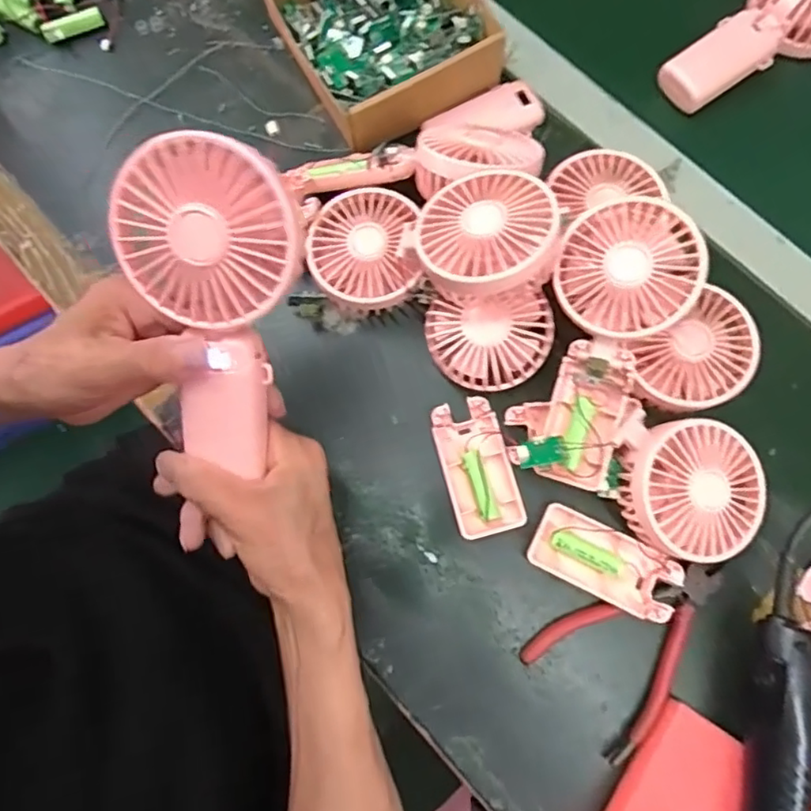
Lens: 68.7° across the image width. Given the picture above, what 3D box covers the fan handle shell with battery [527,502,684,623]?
[{"bbox_3d":[0.134,0.106,0.405,0.096,0.024,0.047,25,79,7],"label":"fan handle shell with battery"}]

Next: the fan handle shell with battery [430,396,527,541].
[{"bbox_3d":[0.051,0.044,0.423,0.047,0.022,0.095,-15,77,-2],"label":"fan handle shell with battery"}]

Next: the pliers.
[{"bbox_3d":[0.155,0.156,0.401,0.136,0.019,0.090,-43,80,-8],"label":"pliers"}]

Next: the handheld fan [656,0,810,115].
[{"bbox_3d":[0.291,-0.309,0.490,0.179,0.038,0.090,-33,78,8],"label":"handheld fan"}]

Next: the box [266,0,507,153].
[{"bbox_3d":[-0.020,-0.309,0.486,0.148,0.051,0.177,-29,78,-5],"label":"box"}]

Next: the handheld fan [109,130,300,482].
[{"bbox_3d":[-0.095,-0.046,0.309,0.082,0.035,0.170,2,116,2],"label":"handheld fan"}]

